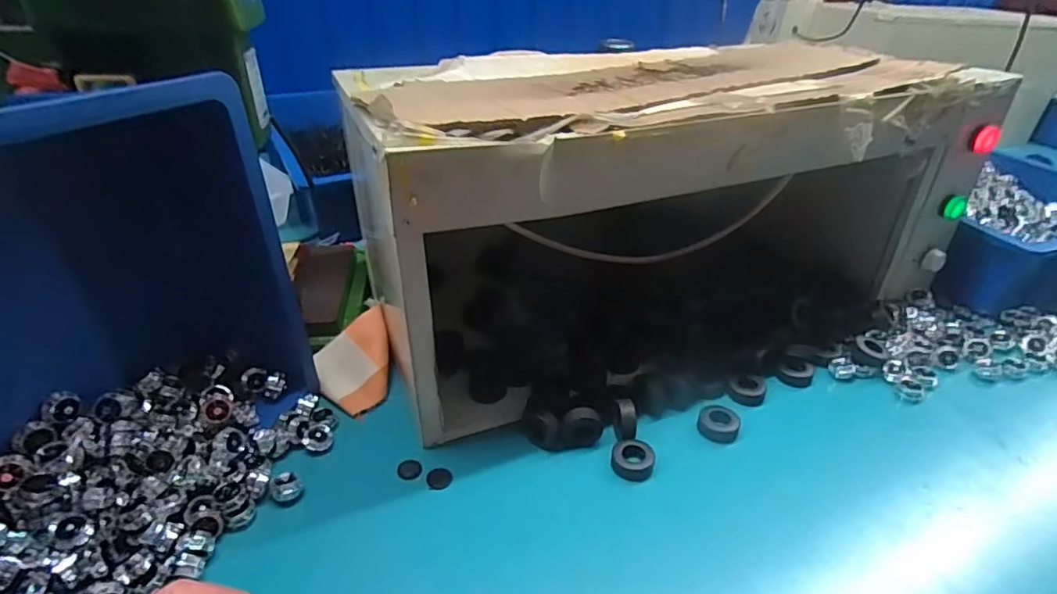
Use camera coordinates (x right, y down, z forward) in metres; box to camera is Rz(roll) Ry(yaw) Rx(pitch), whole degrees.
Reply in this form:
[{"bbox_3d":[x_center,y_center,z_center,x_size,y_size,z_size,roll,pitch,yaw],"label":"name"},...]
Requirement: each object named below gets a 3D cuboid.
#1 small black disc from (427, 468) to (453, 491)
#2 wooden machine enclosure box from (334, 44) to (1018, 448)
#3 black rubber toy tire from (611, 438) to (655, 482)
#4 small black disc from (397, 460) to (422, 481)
[{"bbox_3d":[-0.078,0.160,0.487,0.022,0.004,0.021,2,32,-1],"label":"small black disc"},{"bbox_3d":[0.158,-0.117,0.625,0.640,0.255,0.326,-11,35,-20],"label":"wooden machine enclosure box"},{"bbox_3d":[0.094,0.147,0.498,0.036,0.017,0.035,2,32,-1],"label":"black rubber toy tire"},{"bbox_3d":[-0.103,0.150,0.482,0.021,0.005,0.018,6,32,5],"label":"small black disc"}]

